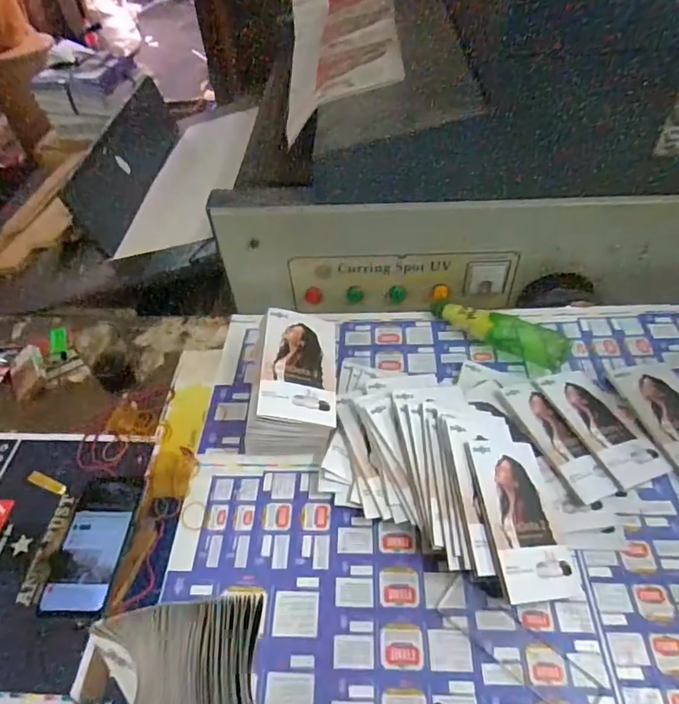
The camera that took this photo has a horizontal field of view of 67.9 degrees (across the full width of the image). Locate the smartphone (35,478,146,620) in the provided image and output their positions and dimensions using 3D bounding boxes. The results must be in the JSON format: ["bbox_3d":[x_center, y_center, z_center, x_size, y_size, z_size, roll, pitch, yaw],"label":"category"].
[{"bbox_3d":[-0.278,0.214,0.568,0.074,0.013,0.150,1,49,5],"label":"smartphone"}]

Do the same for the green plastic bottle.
[{"bbox_3d":[0.247,-0.036,0.798,0.223,0.058,0.070,29,57,25],"label":"green plastic bottle"}]

